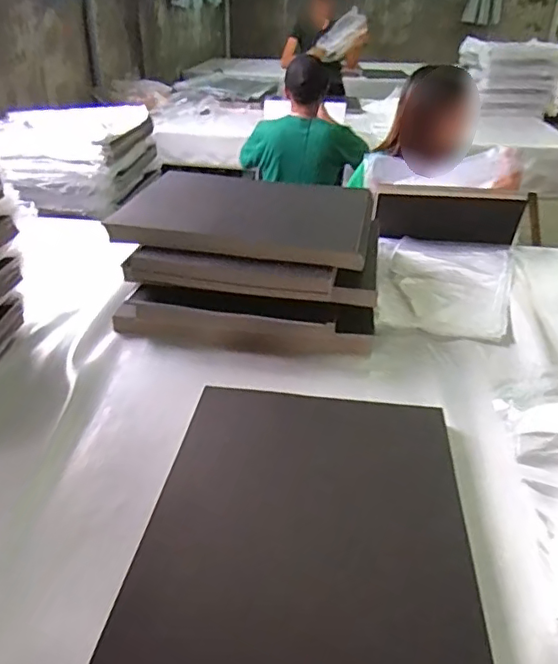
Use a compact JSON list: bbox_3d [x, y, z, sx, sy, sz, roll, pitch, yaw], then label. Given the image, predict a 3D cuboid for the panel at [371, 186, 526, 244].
[{"bbox_3d":[0.442,-0.301,1.488,0.377,0.138,0.039,5,31,7],"label":"panel"}]

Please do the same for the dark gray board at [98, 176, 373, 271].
[{"bbox_3d":[-0.059,-0.239,1.170,0.491,0.046,0.299,9,40,9],"label":"dark gray board"}]

